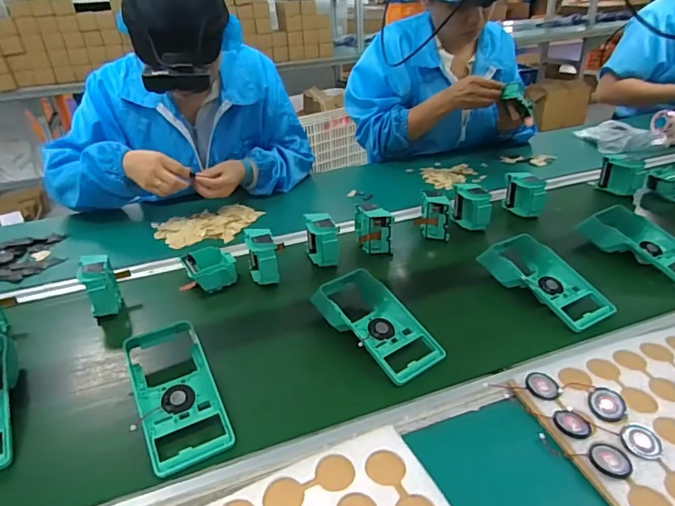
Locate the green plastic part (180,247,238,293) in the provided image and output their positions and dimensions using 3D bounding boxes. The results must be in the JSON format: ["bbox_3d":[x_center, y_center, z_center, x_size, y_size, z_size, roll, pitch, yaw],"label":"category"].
[{"bbox_3d":[-0.203,0.026,0.751,0.077,0.036,0.087,-18,34,-23],"label":"green plastic part"}]

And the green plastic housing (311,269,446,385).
[{"bbox_3d":[0.049,0.087,0.610,0.088,0.043,0.183,-22,36,-29],"label":"green plastic housing"}]

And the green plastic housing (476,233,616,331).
[{"bbox_3d":[0.300,0.042,0.683,0.093,0.064,0.183,-19,35,-26],"label":"green plastic housing"}]

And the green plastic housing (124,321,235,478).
[{"bbox_3d":[-0.180,0.149,0.519,0.083,0.032,0.179,-17,34,-23],"label":"green plastic housing"}]

